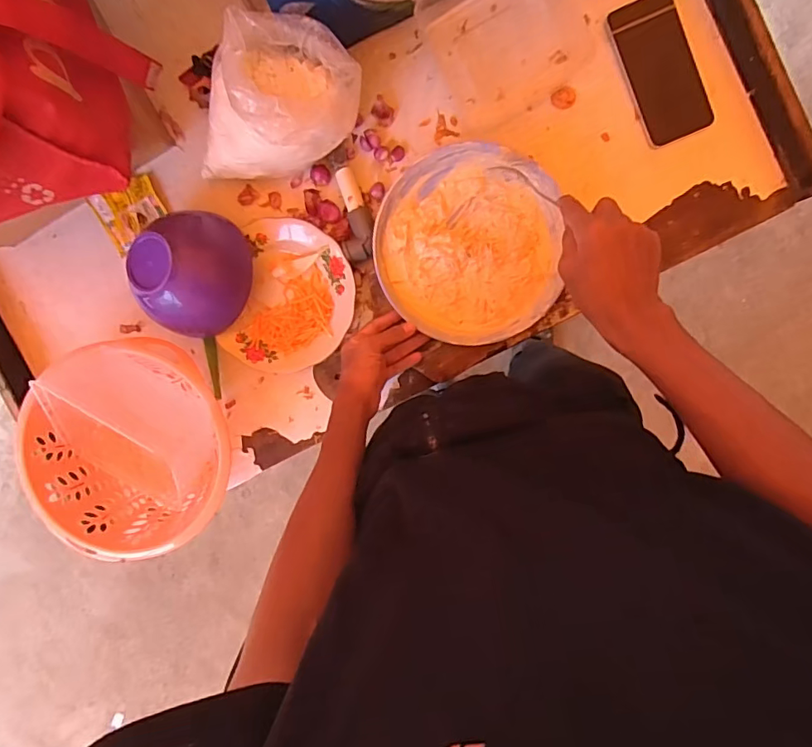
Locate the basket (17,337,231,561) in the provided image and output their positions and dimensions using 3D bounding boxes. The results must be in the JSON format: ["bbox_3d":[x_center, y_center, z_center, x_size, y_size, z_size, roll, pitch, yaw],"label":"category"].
[{"bbox_3d":[-0.317,0.086,0.603,0.232,0.084,0.249,-7,94,3],"label":"basket"}]

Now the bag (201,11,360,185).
[{"bbox_3d":[-0.147,-0.291,0.544,0.200,0.134,0.120,-5,94,3],"label":"bag"}]

